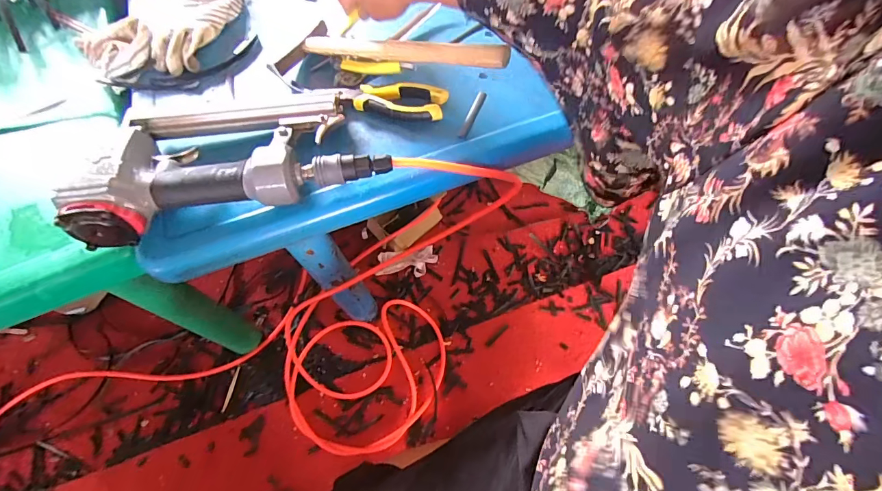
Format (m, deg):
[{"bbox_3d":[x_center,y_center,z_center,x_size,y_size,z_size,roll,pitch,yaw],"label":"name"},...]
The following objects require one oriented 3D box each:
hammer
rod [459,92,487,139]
[{"bbox_3d":[-0.066,-0.211,0.456,0.293,0.021,0.090,14,67,26],"label":"hammer"},{"bbox_3d":[0.034,-0.142,0.451,0.010,0.006,0.071,20,69,11],"label":"rod"}]

